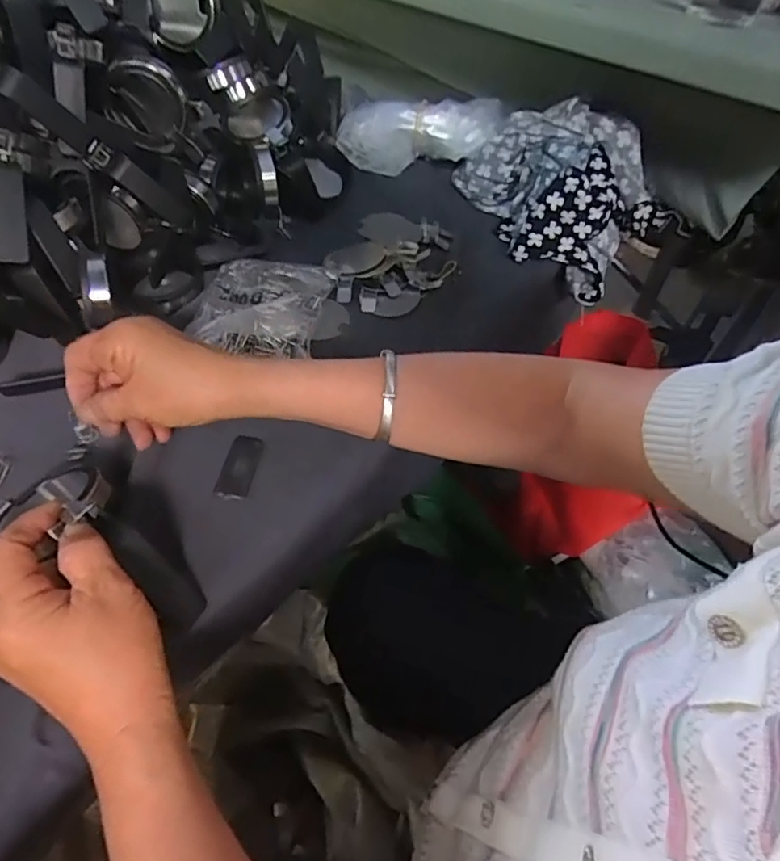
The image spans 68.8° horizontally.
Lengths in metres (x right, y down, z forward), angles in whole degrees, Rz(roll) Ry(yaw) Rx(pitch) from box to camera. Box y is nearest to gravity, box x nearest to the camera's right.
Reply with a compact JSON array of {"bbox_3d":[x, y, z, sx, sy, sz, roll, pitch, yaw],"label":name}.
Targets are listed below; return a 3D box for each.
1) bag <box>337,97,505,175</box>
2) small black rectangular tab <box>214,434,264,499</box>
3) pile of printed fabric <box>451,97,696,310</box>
[{"bbox_3d":[0.038,-0.354,0.676,0.188,0.065,0.090,2,47,16],"label":"bag"},{"bbox_3d":[-0.105,0.023,0.400,0.023,0.004,0.052,10,49,4],"label":"small black rectangular tab"},{"bbox_3d":[0.189,-0.260,0.627,0.173,0.125,0.196,-12,51,-15],"label":"pile of printed fabric"}]

